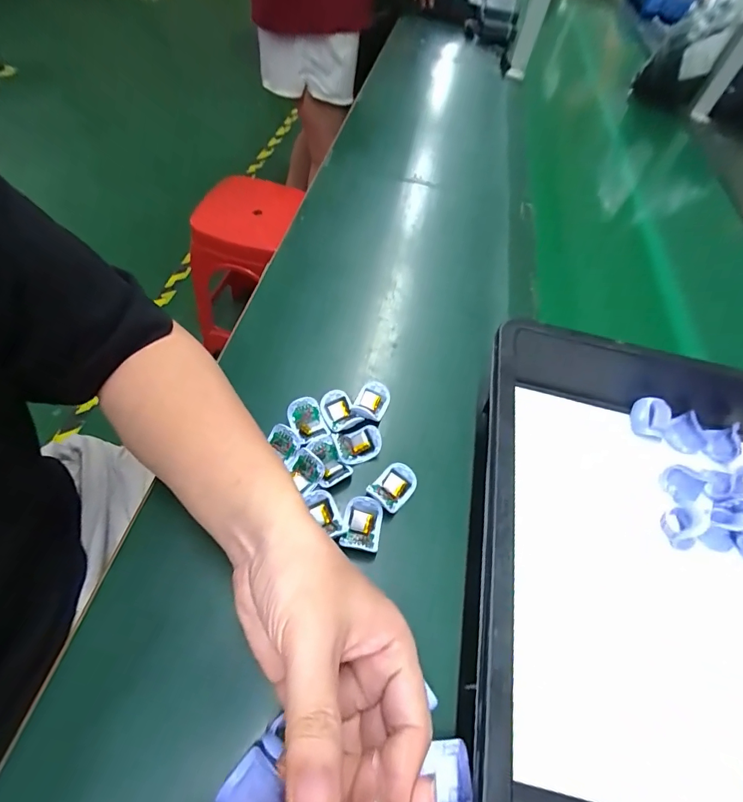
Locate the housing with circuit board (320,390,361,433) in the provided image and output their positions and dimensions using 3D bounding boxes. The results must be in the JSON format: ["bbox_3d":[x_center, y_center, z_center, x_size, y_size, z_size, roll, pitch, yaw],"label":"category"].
[{"bbox_3d":[-0.032,0.009,0.390,0.028,0.013,0.038,-11,59,-15],"label":"housing with circuit board"}]

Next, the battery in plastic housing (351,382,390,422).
[{"bbox_3d":[-0.001,0.001,0.399,0.032,0.019,0.042,22,56,7],"label":"battery in plastic housing"}]

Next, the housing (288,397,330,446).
[{"bbox_3d":[-0.058,0.020,0.373,0.030,0.016,0.042,-16,60,-18],"label":"housing"}]

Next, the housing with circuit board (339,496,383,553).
[{"bbox_3d":[-0.007,0.099,0.331,0.030,0.016,0.038,13,56,1],"label":"housing with circuit board"}]

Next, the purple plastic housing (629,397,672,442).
[{"bbox_3d":[0.276,0.016,0.408,0.029,0.025,0.035,26,57,10],"label":"purple plastic housing"}]

